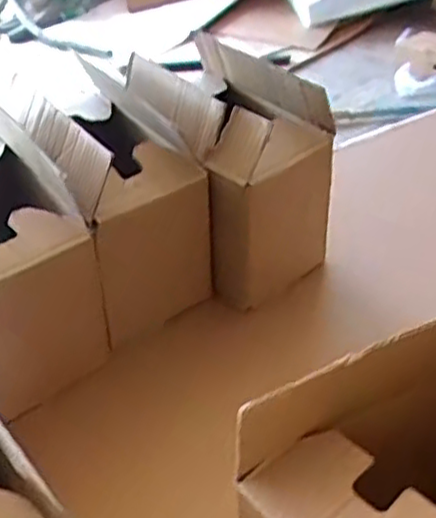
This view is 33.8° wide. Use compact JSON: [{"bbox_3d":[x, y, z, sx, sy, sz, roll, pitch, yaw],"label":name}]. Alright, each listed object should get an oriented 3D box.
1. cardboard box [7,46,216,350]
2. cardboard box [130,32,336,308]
[{"bbox_3d":[-0.112,-0.065,0.775,0.143,0.210,0.204,-20,40,-23],"label":"cardboard box"},{"bbox_3d":[0.009,-0.107,0.818,0.146,0.214,0.227,-25,42,-28],"label":"cardboard box"}]

